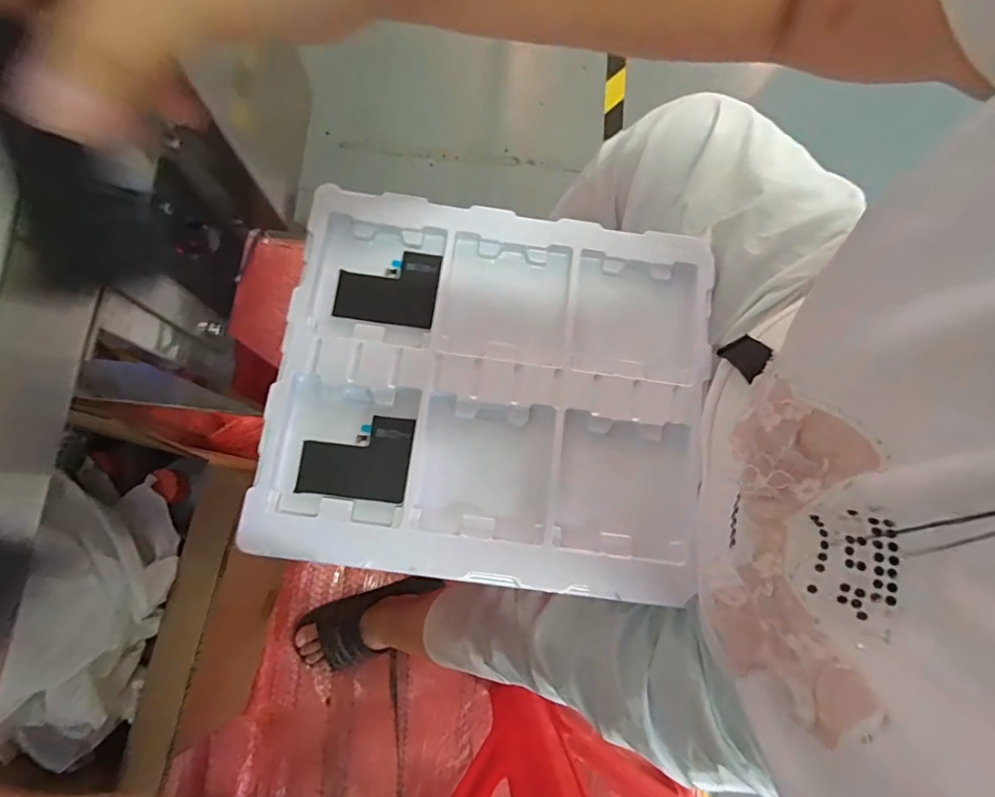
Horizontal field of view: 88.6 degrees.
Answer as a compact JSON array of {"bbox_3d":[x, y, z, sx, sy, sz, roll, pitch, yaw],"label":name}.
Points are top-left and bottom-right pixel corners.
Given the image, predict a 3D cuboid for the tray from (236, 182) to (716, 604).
[{"bbox_3d":[0.005,-0.015,0.381,0.323,0.032,0.288,9,78,-2],"label":"tray"}]

